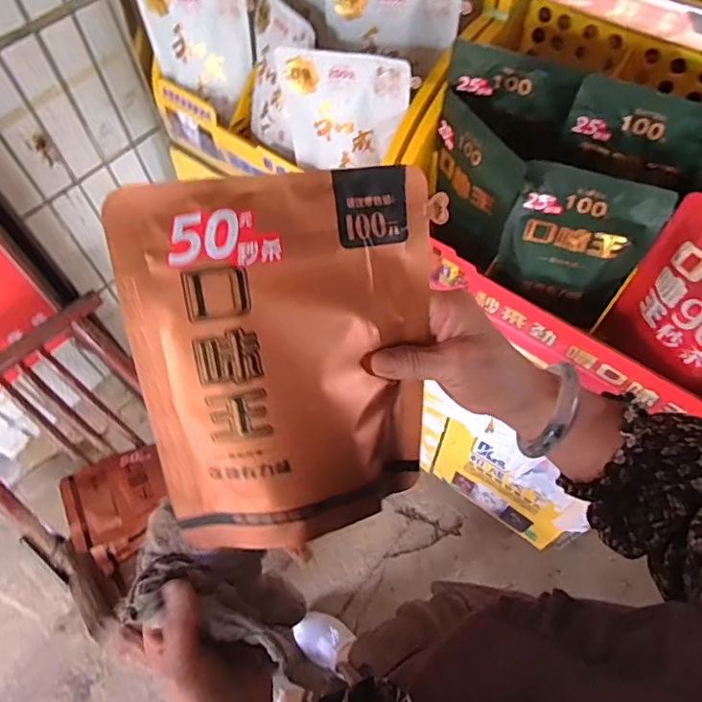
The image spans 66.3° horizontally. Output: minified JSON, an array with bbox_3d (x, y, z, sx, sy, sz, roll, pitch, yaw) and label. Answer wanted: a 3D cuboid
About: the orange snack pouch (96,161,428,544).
[{"bbox_3d":[-0.030,0.011,0.311,0.166,0.214,0.022,-13,21,-18],"label":"orange snack pouch"}]

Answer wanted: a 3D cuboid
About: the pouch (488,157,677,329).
[{"bbox_3d":[0.257,-0.120,0.631,0.155,0.177,0.056,24,63,18],"label":"pouch"}]

